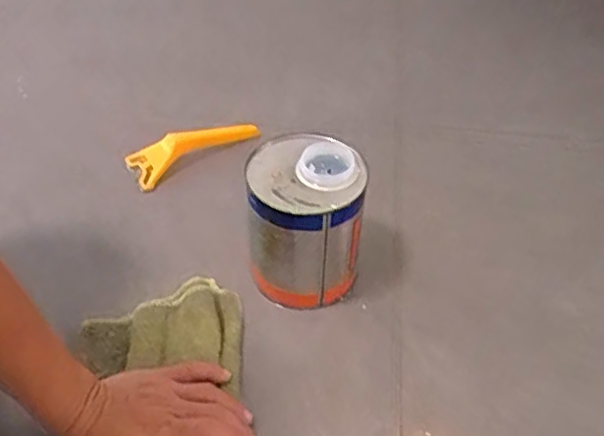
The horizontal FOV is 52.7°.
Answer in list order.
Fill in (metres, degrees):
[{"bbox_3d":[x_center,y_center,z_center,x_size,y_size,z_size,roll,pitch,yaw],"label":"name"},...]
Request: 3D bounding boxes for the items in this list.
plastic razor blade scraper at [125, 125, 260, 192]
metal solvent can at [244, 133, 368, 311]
[{"bbox_3d":[-0.118,-0.081,0.672,0.147,0.041,0.048,-23,52,-23],"label":"plastic razor blade scraper"},{"bbox_3d":[0.001,0.007,0.533,0.094,0.128,0.093,2,47,-2],"label":"metal solvent can"}]

